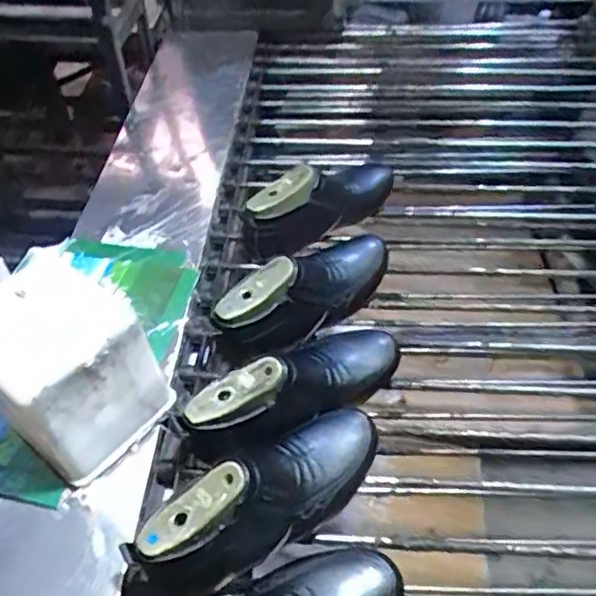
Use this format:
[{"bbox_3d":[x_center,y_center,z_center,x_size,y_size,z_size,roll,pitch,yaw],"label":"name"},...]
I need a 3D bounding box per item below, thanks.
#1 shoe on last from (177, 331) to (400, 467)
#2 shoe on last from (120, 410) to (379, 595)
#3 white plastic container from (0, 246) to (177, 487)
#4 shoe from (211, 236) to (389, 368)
[{"bbox_3d":[0.008,0.106,0.667,0.300,0.112,0.093,-17,48,-33],"label":"shoe on last"},{"bbox_3d":[-0.023,0.197,0.585,0.277,0.112,0.080,-31,54,-23],"label":"shoe on last"},{"bbox_3d":[-0.234,0.080,0.611,0.138,0.166,0.134,33,57,27],"label":"white plastic container"},{"bbox_3d":[0.018,-0.013,0.742,0.275,0.083,0.091,-36,57,-26],"label":"shoe"}]

